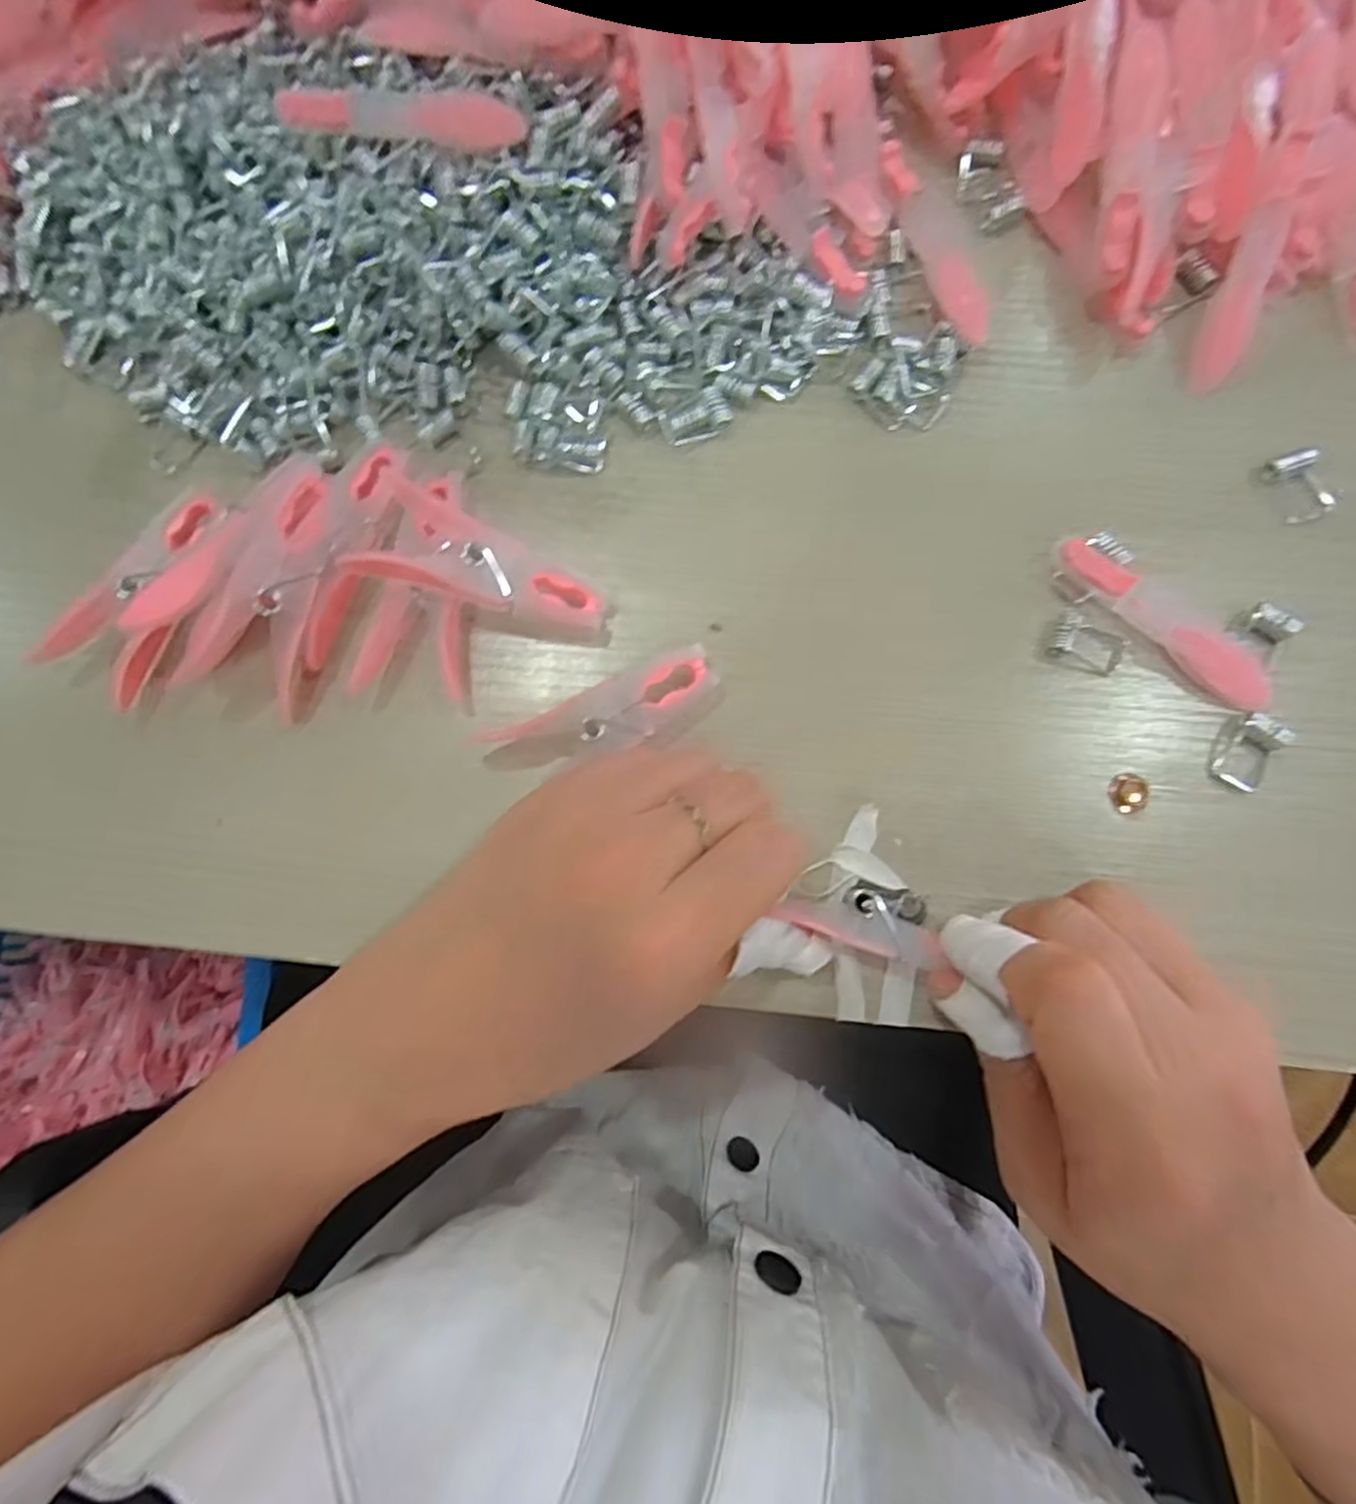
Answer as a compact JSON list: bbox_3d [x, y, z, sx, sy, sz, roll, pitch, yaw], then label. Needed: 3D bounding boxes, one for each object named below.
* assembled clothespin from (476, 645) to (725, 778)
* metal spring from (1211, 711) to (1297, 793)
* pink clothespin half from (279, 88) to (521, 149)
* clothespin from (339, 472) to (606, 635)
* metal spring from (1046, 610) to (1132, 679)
[{"bbox_3d":[-0.024,-0.011,0.224,0.076,0.016,0.023,-22,81,-1],"label":"assembled clothespin"},{"bbox_3d":[0.174,0.000,0.213,0.015,0.010,0.021,26,83,6],"label":"metal spring"},{"bbox_3d":[-0.090,-0.209,0.231,0.075,0.009,0.013,-6,81,-11],"label":"pink clothespin half"},{"bbox_3d":[-0.063,-0.060,0.226,0.079,0.021,0.035,21,83,6],"label":"clothespin"},{"bbox_3d":[0.131,-0.035,0.221,0.023,0.004,0.016,20,83,6],"label":"metal spring"}]

